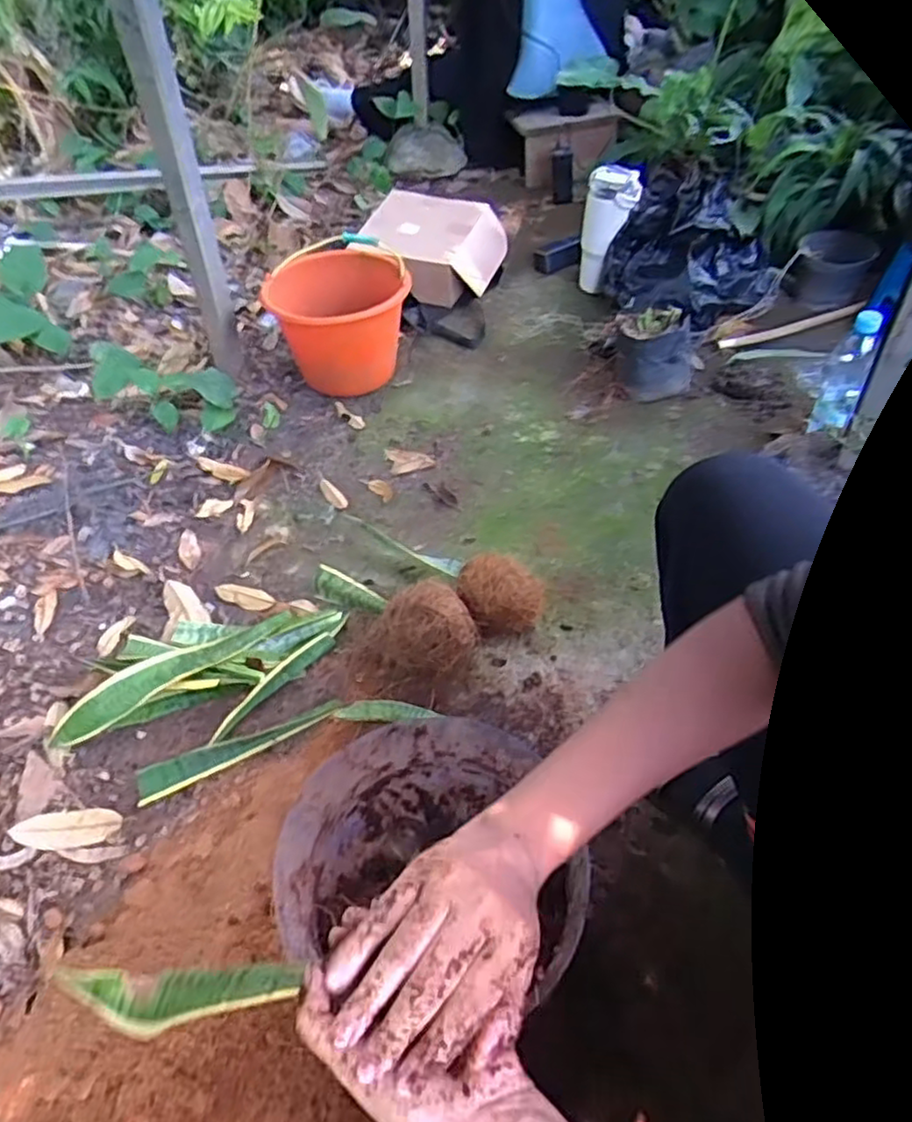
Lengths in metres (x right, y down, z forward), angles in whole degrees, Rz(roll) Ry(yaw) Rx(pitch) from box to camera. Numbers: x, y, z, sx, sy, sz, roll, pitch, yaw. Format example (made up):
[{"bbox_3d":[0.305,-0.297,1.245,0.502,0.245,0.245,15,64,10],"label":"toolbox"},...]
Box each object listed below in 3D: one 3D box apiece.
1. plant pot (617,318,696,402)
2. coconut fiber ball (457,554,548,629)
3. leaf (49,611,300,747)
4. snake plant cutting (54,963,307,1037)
[{"bbox_3d":[0.372,-0.381,1.292,0.133,0.124,0.125,-2,47,3],"label":"plant pot"},{"bbox_3d":[0.062,0.044,0.983,0.102,0.081,0.108,-2,47,3],"label":"coconut fiber ball"},{"bbox_3d":[-0.383,0.148,0.967,0.339,0.032,0.054,-25,50,-18],"label":"leaf"},{"bbox_3d":[-0.189,0.289,0.465,0.245,0.028,0.038,-22,40,29],"label":"snake plant cutting"}]

